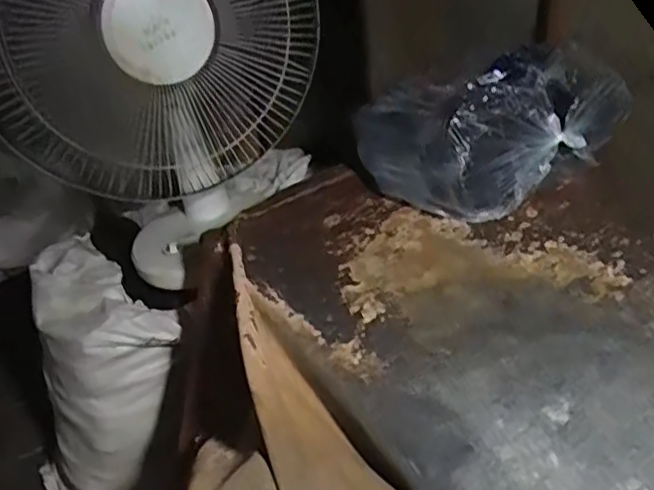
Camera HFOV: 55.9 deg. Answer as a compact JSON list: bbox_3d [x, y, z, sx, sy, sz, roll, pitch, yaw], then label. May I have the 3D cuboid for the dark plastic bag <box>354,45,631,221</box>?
[{"bbox_3d":[0.201,-0.148,0.737,0.285,0.136,0.169,-26,40,-23],"label":"dark plastic bag"}]

